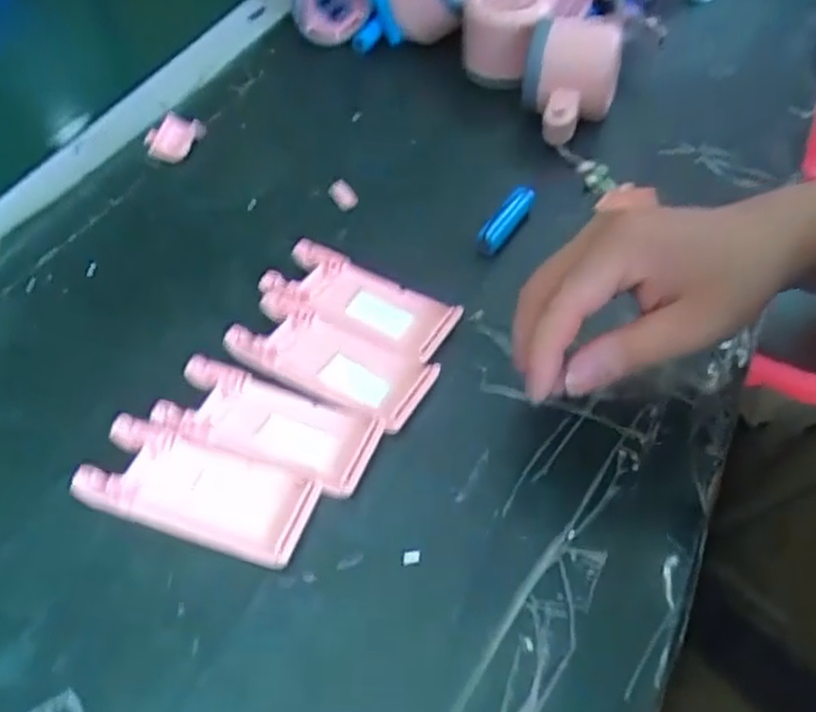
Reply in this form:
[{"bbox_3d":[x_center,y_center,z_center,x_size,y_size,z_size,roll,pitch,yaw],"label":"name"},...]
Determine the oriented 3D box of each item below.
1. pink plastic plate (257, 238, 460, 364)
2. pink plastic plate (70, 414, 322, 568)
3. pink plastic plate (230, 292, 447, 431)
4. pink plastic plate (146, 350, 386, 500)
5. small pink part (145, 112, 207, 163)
[{"bbox_3d":[-0.024,-0.030,0.395,0.103,0.015,0.040,23,55,20],"label":"pink plastic plate"},{"bbox_3d":[-0.092,0.057,0.327,0.102,0.011,0.043,13,53,13],"label":"pink plastic plate"},{"bbox_3d":[-0.038,0.000,0.370,0.103,0.010,0.043,24,56,20],"label":"pink plastic plate"},{"bbox_3d":[-0.066,0.030,0.347,0.103,0.009,0.041,17,54,16],"label":"pink plastic plate"},{"bbox_3d":[-0.157,-0.146,0.499,0.034,0.010,0.037,20,54,18],"label":"small pink part"}]

